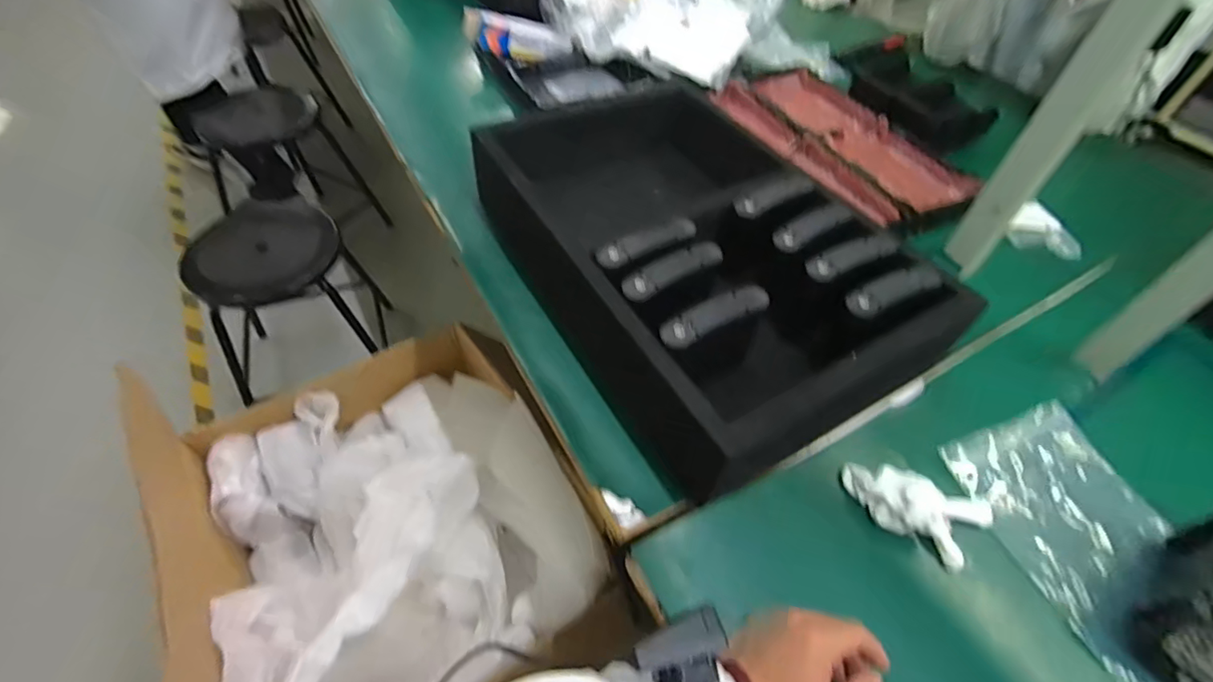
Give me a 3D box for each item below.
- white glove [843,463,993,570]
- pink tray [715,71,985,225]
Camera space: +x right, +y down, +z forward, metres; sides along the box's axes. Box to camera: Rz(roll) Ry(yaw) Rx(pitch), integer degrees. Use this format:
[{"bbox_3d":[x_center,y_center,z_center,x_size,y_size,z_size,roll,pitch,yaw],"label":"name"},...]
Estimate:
[{"bbox_3d":[0.303,0.164,0.517,0.142,0.048,0.077,21,53,13],"label":"white glove"},{"bbox_3d":[0.406,-0.366,0.958,0.266,0.043,0.502,-19,55,-18],"label":"pink tray"}]

